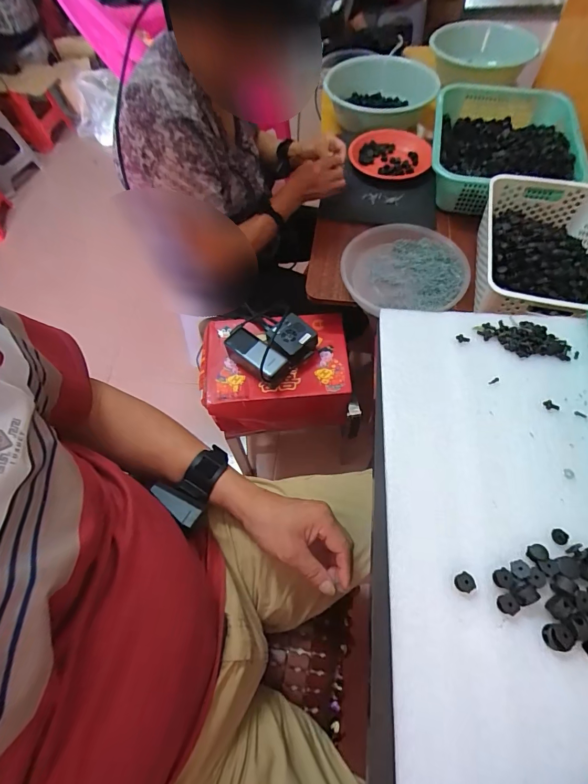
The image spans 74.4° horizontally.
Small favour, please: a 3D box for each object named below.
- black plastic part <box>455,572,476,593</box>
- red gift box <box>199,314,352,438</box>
[{"bbox_3d":[0.134,0.150,0.304,0.014,0.007,0.013,-2,60,3],"label":"black plastic part"},{"bbox_3d":[-0.039,-0.039,0.837,0.299,0.134,0.212,-7,60,0],"label":"red gift box"}]

